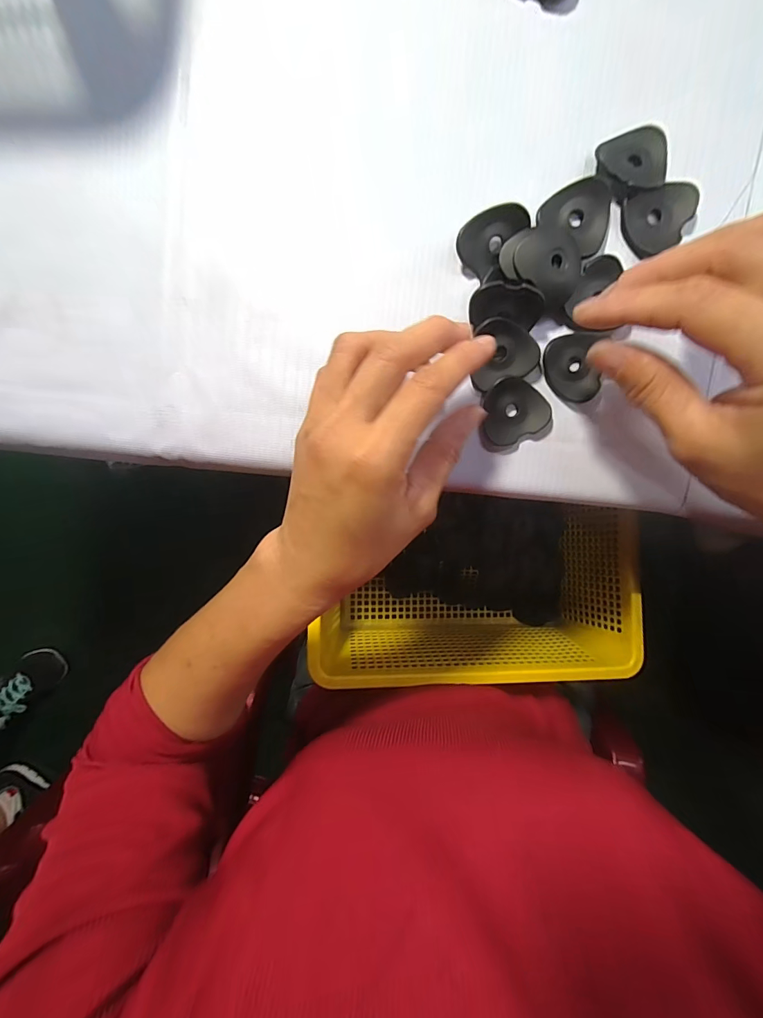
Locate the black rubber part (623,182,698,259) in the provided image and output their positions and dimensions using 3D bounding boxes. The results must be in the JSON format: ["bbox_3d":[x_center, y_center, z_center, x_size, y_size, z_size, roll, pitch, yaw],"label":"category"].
[{"bbox_3d":[0.141,-0.147,0.203,0.035,0.009,0.027,-23,97,4],"label":"black rubber part"}]

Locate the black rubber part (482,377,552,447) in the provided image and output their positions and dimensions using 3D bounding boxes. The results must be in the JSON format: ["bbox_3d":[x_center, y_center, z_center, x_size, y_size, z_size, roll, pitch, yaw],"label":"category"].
[{"bbox_3d":[0.072,-0.053,0.216,0.034,0.007,0.032,0,98,1],"label":"black rubber part"}]

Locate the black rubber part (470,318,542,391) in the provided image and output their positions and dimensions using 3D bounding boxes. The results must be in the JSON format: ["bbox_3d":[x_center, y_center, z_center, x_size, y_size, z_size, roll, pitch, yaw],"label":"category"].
[{"bbox_3d":[0.063,-0.083,0.210,0.034,0.009,0.031,-21,95,4],"label":"black rubber part"}]

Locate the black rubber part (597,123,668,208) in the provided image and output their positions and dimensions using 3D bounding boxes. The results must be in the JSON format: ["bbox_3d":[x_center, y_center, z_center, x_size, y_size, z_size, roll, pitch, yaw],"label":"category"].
[{"bbox_3d":[0.125,-0.170,0.196,0.036,0.008,0.029,-24,97,4],"label":"black rubber part"}]

